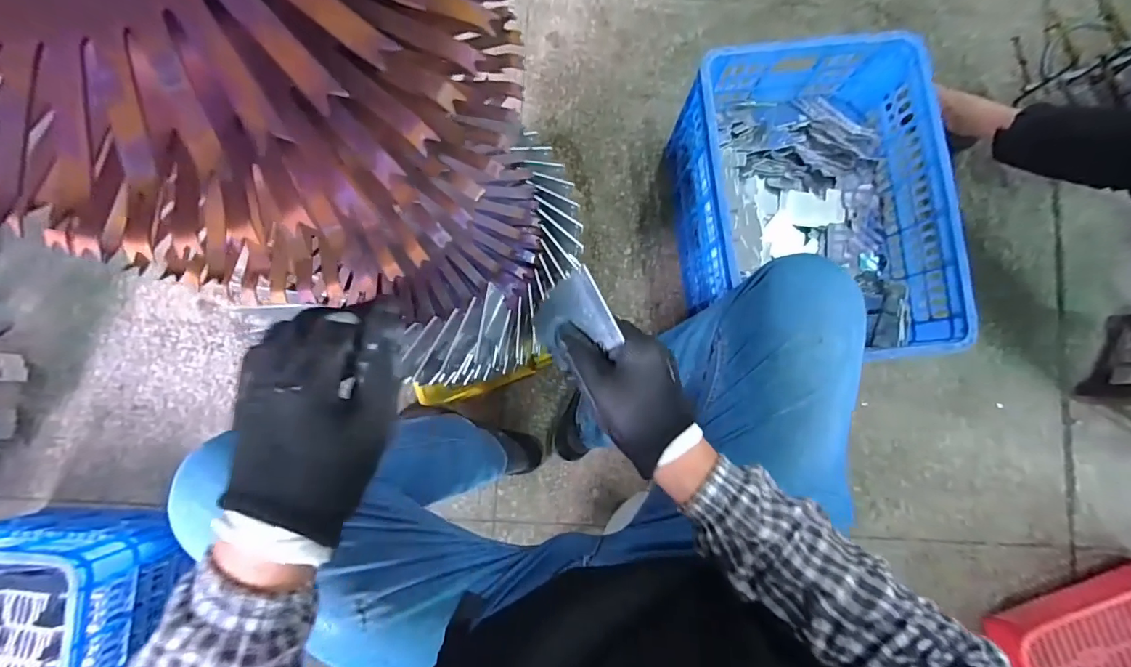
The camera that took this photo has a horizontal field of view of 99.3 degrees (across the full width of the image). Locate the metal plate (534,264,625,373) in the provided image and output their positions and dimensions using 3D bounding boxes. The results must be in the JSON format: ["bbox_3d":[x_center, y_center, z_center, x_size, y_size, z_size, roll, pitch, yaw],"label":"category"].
[{"bbox_3d":[0.005,-0.009,0.421,0.005,0.104,0.070,-24,84,-37],"label":"metal plate"}]

